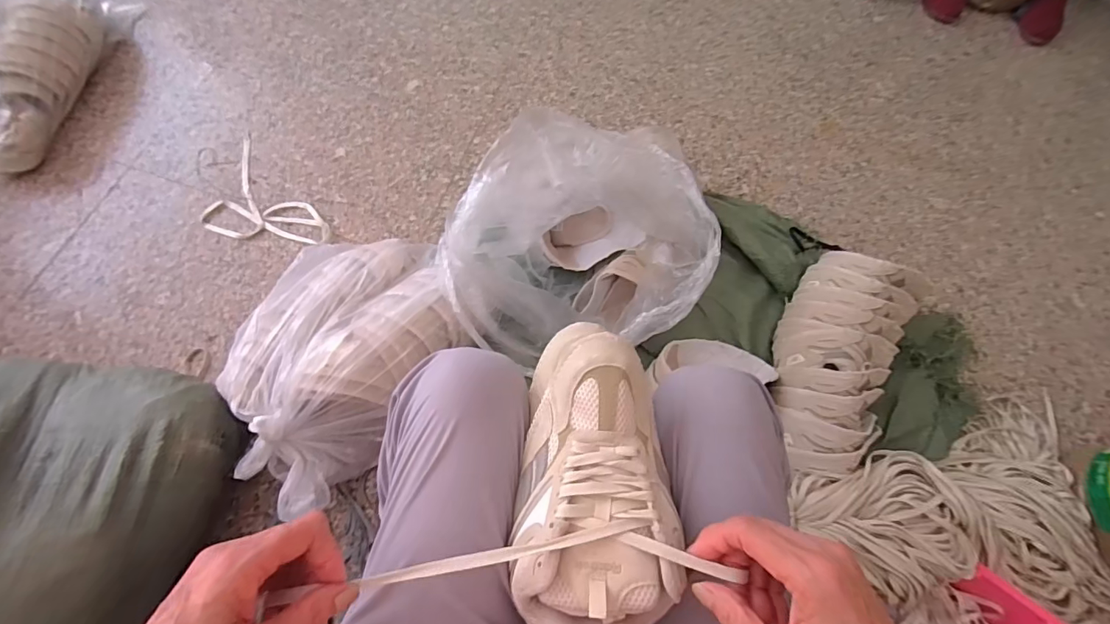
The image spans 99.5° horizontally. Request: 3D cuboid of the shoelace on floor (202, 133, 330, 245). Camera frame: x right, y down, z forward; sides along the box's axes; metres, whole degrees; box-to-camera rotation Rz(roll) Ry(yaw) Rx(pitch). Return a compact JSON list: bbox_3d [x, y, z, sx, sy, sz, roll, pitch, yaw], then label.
[{"bbox_3d":[-0.596,-0.205,0.923,0.171,0.008,0.310,-42,77,-17],"label":"shoelace on floor"}]

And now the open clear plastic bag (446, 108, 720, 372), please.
[{"bbox_3d":[0.038,-0.071,0.690,0.304,0.262,0.321,40,72,11],"label":"open clear plastic bag"}]

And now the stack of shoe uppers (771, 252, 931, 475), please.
[{"bbox_3d":[0.471,0.081,0.768,0.195,0.105,0.391,31,71,8],"label":"stack of shoe uppers"}]

